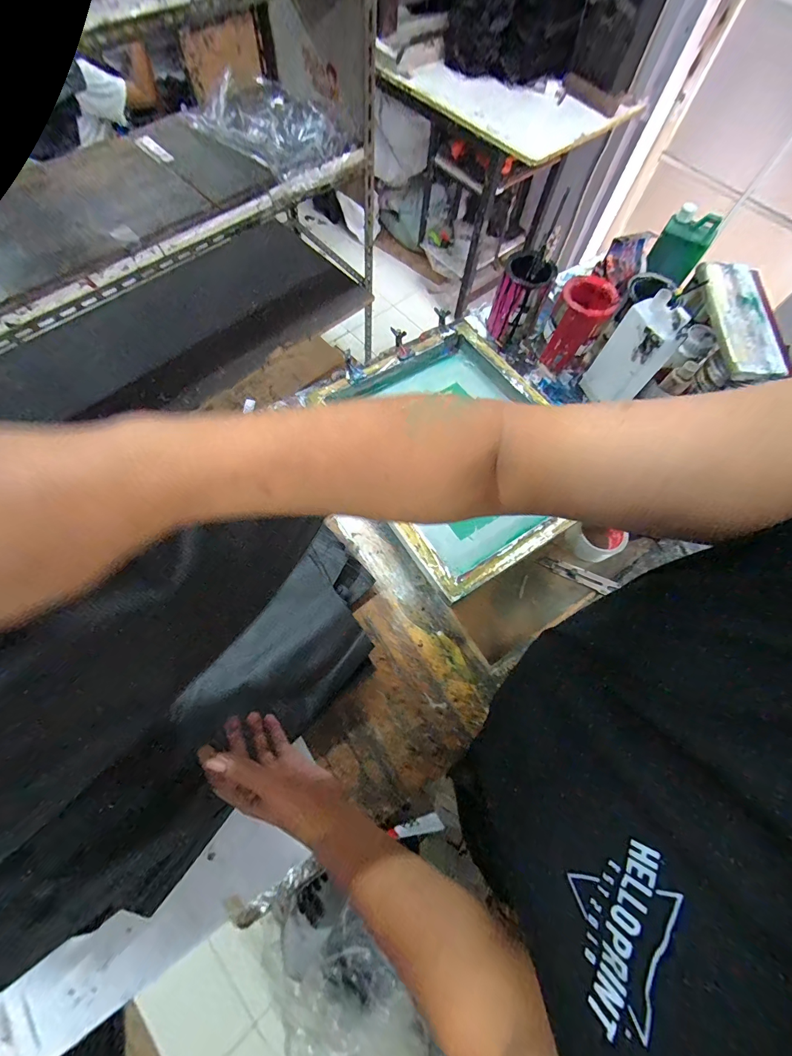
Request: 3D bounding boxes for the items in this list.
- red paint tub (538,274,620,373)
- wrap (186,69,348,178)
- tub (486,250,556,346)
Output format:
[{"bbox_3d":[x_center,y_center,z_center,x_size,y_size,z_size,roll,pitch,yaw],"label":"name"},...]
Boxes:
[{"bbox_3d":[0.375,-0.425,0.802,0.108,0.162,0.099,30,70,9],"label":"red paint tub"},{"bbox_3d":[-0.348,-1.153,1.077,0.326,0.063,0.484,-42,76,-17],"label":"wrap"},{"bbox_3d":[0.269,-0.498,0.831,0.096,0.148,0.102,1,68,-2],"label":"tub"}]

